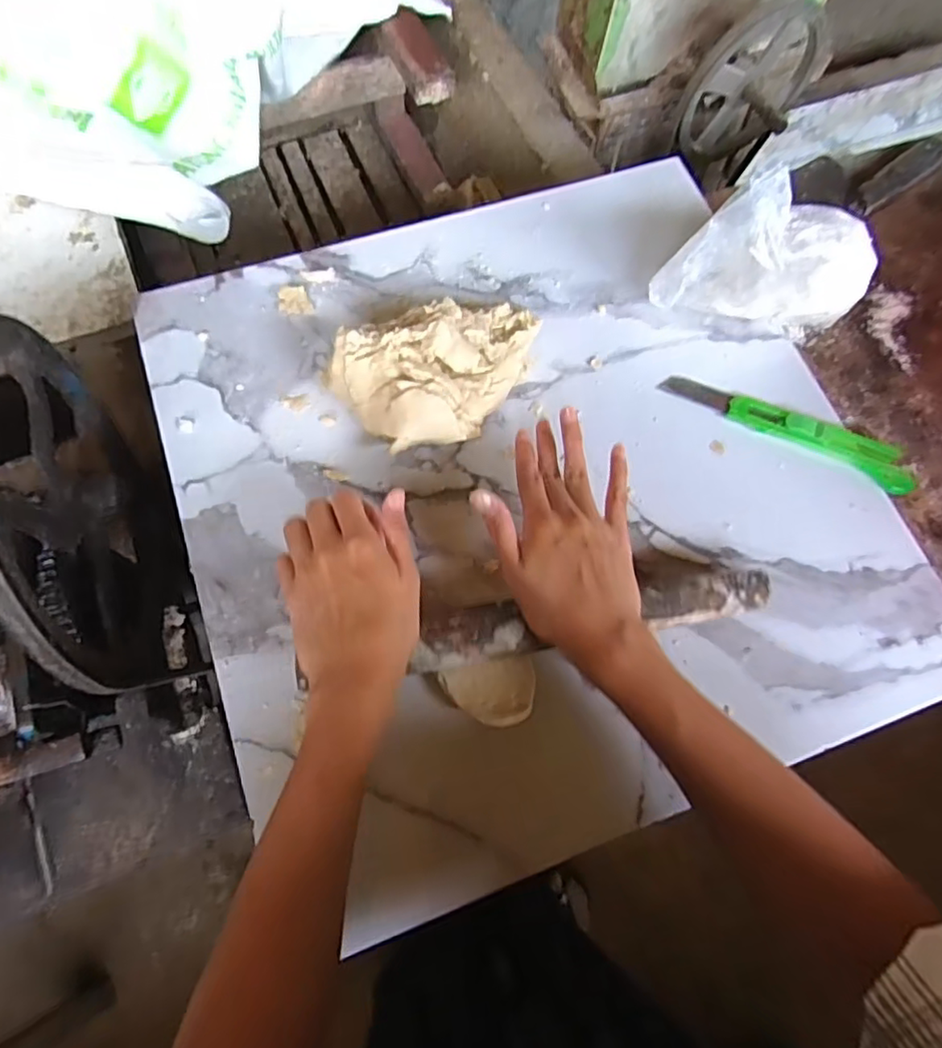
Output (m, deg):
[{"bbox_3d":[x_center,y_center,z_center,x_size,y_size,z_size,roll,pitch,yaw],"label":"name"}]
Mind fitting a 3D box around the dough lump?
[{"bbox_3d":[-0.020,-0.105,0.454,0.156,0.060,0.091,-13,72,-6],"label":"dough lump"}]

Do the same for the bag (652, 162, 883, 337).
[{"bbox_3d":[0.226,-0.201,0.469,0.166,0.123,0.061,-5,72,-3],"label":"bag"}]

